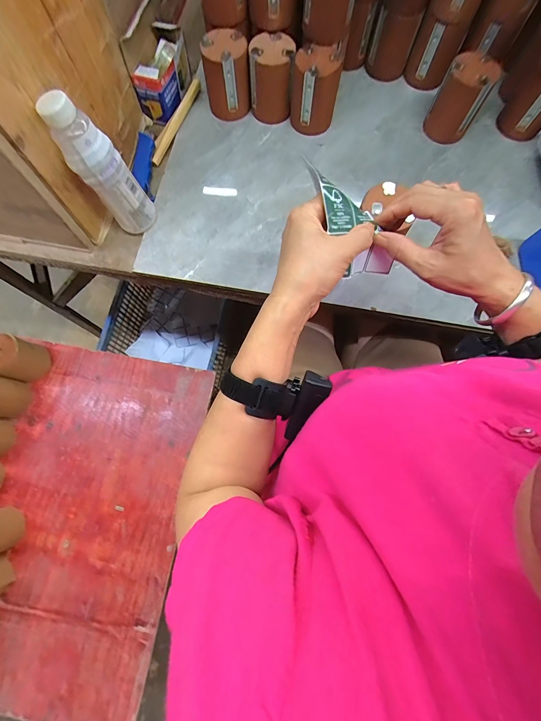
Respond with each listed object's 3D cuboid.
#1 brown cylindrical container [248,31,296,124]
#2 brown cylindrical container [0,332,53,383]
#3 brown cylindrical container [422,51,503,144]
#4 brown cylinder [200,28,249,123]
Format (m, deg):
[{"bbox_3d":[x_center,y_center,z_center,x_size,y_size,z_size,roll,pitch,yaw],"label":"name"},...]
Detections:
[{"bbox_3d":[0.002,-0.496,0.573,0.075,0.109,0.066,10,76,2],"label":"brown cylindrical container"},{"bbox_3d":[-0.557,-0.005,0.704,0.081,0.109,0.086,0,76,0],"label":"brown cylindrical container"},{"bbox_3d":[0.325,-0.447,0.556,0.080,0.120,0.073,0,76,0],"label":"brown cylindrical container"},{"bbox_3d":[-0.076,-0.504,0.572,0.077,0.105,0.068,-3,76,-1],"label":"brown cylinder"}]

